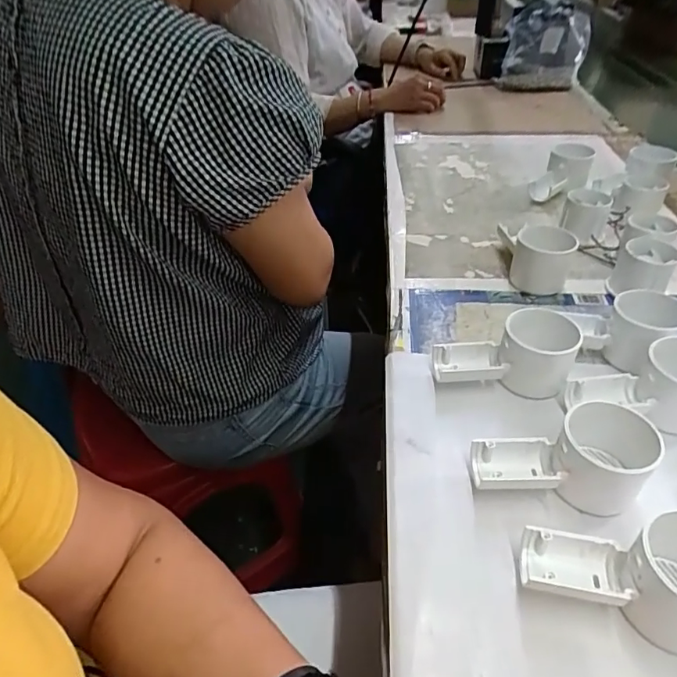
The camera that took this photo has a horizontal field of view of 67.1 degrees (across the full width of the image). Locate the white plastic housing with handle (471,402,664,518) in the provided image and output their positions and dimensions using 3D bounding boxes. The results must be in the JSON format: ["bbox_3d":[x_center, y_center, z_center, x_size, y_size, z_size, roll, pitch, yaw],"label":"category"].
[{"bbox_3d":[0.156,0.083,0.351,0.121,0.053,0.050,1,40,3],"label":"white plastic housing with handle"}]

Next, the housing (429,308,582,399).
[{"bbox_3d":[0.140,0.010,0.434,0.115,0.051,0.061,4,40,7],"label":"housing"}]

